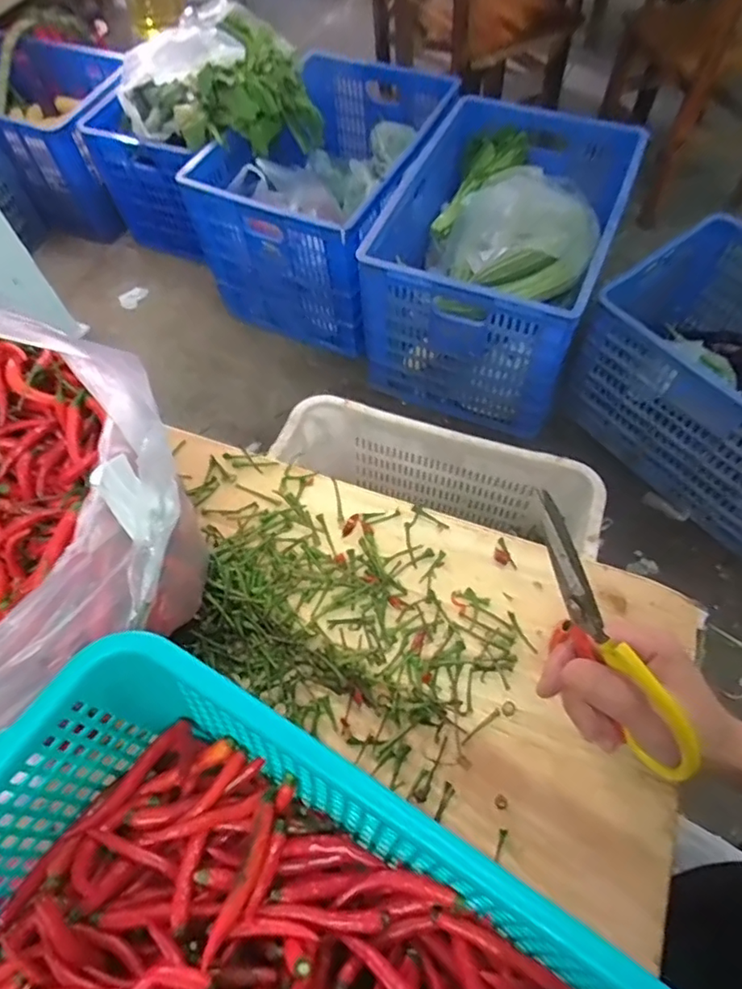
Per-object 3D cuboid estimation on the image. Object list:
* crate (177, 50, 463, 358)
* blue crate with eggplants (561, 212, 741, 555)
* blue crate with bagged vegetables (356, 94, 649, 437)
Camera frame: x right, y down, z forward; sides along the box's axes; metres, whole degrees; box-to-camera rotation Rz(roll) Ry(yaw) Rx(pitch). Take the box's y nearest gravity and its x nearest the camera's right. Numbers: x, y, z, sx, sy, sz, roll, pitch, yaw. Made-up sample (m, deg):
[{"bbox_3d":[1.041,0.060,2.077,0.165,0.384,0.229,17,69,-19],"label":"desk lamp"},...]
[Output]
[{"bbox_3d":[-0.094,-0.809,1.570,0.492,0.374,0.762,20,64,13],"label":"crate"},{"bbox_3d":[0.801,-0.255,1.232,0.468,0.341,0.582,-36,66,-16],"label":"blue crate with eggplants"},{"bbox_3d":[0.322,-0.602,1.430,0.476,0.397,0.701,21,64,14],"label":"blue crate with bagged vegetables"}]

